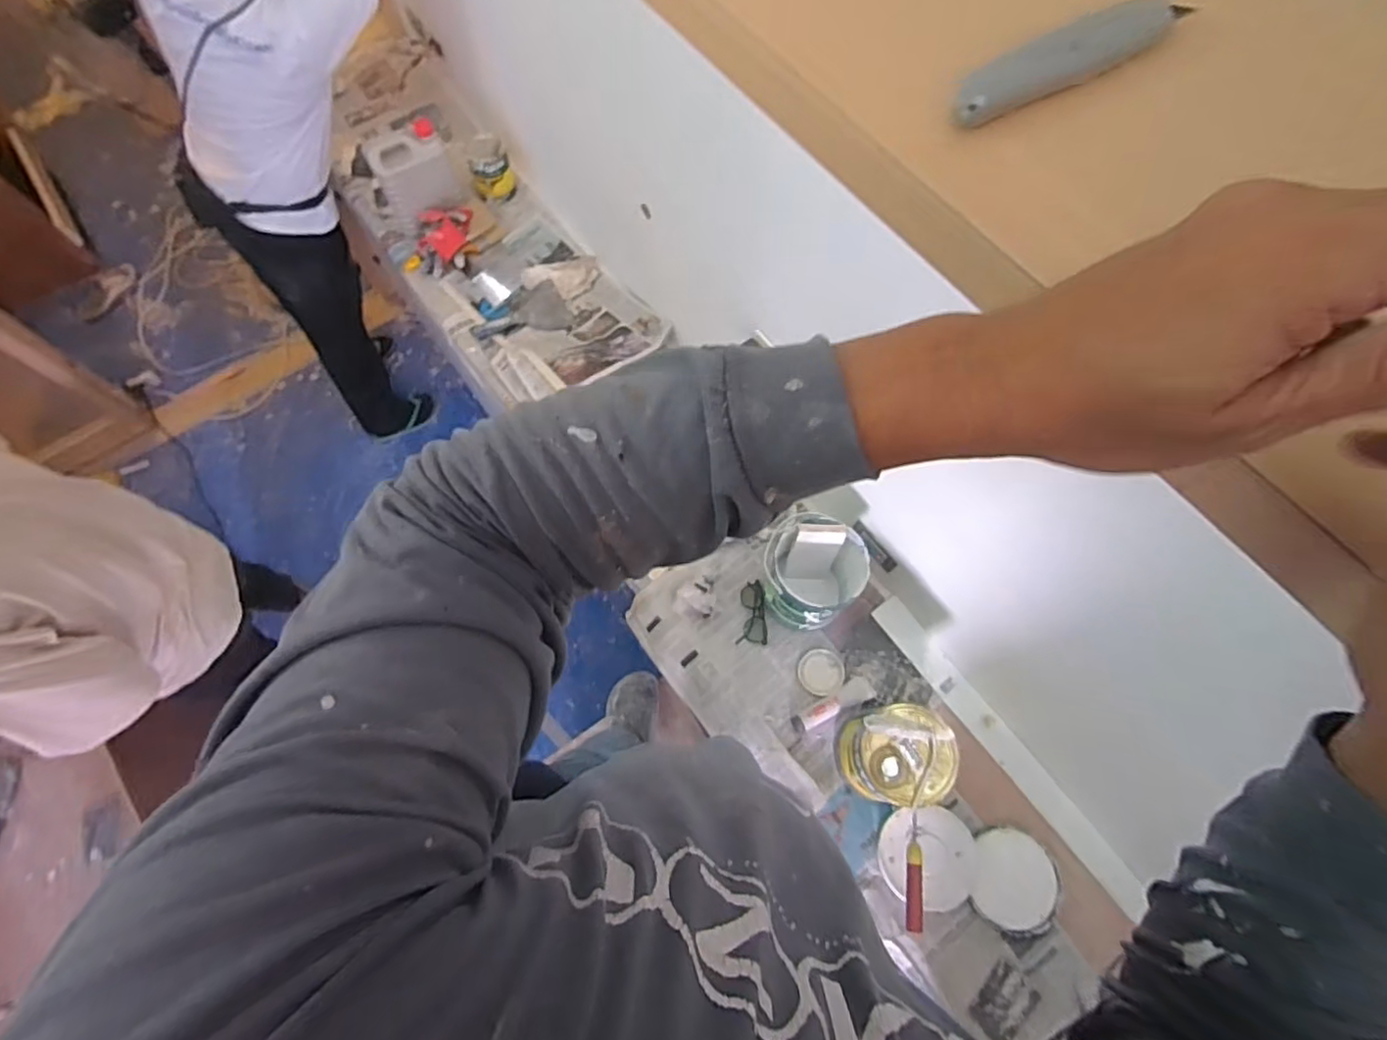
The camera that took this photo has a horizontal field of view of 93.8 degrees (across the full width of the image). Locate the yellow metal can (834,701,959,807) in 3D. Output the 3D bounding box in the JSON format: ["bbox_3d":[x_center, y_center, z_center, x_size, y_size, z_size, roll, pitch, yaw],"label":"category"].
[{"bbox_3d":[0.350,0.416,1.150,0.160,0.237,0.151,0,69,0],"label":"yellow metal can"}]

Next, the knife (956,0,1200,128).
[{"bbox_3d":[0.206,-0.253,0.352,0.149,0.021,0.022,-30,72,-11],"label":"knife"}]

